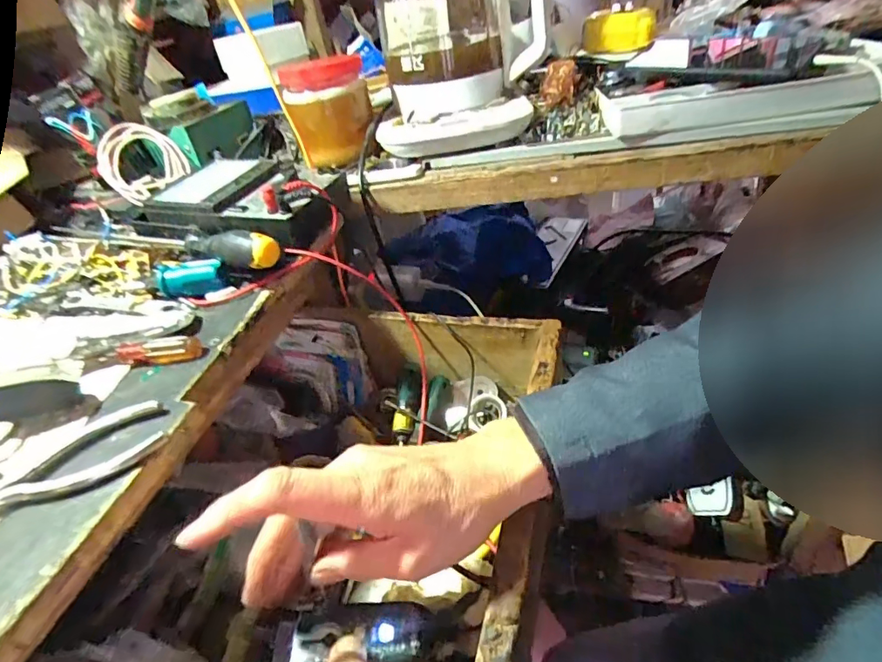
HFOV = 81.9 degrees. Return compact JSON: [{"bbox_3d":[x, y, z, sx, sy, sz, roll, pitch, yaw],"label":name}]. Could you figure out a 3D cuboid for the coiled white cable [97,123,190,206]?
[{"bbox_3d":[-0.344,-0.193,0.580,0.088,0.080,0.023,-49,15,-25],"label":"coiled white cable"}]

